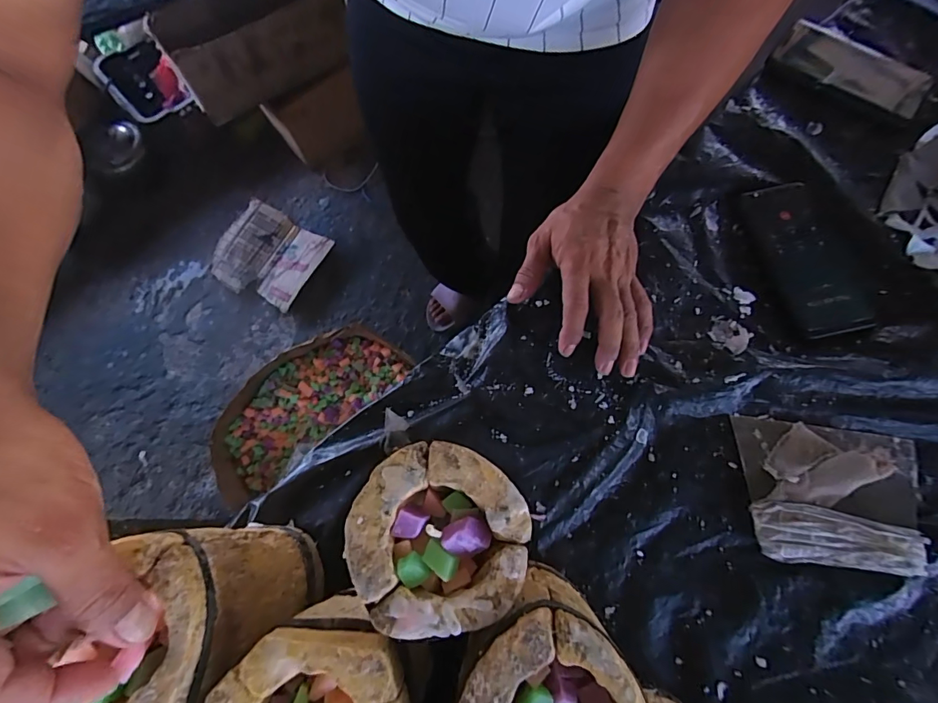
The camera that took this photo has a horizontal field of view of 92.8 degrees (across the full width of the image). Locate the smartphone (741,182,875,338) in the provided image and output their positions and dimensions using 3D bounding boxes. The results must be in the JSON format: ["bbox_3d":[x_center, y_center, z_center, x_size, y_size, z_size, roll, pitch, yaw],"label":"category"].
[{"bbox_3d":[0.319,-0.090,0.425,0.059,0.012,0.160,-10,70,-1],"label":"smartphone"}]

